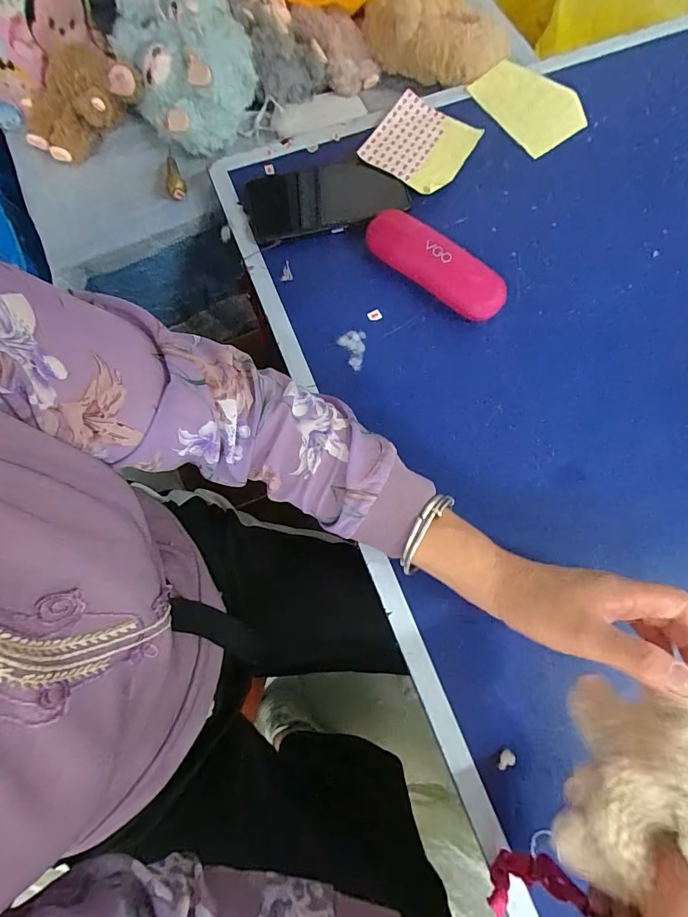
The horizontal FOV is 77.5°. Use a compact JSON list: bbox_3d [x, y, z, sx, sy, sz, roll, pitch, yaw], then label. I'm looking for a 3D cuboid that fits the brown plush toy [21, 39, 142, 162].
[{"bbox_3d":[-0.292,-0.392,0.477,0.130,0.059,0.086,-38,79,-9],"label":"brown plush toy"}]

